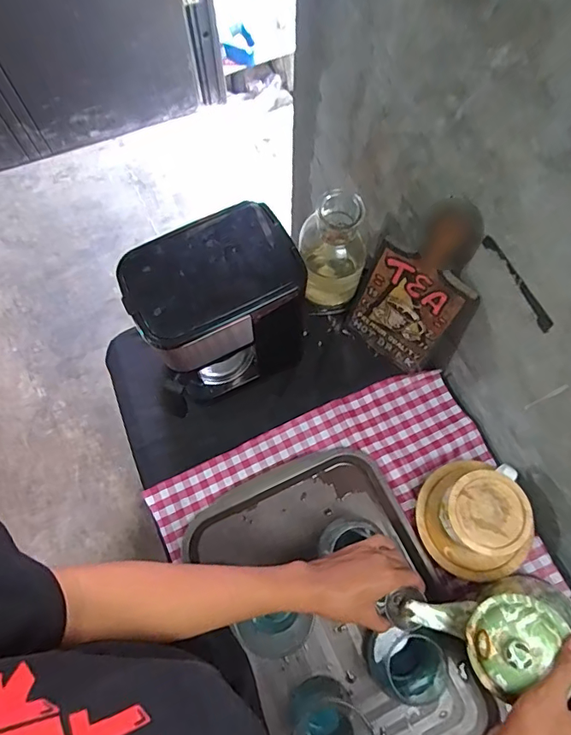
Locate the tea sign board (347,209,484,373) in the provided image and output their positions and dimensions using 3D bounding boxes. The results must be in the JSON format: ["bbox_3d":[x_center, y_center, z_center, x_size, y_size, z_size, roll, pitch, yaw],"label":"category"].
[{"bbox_3d":[0.182,-0.101,0.665,0.144,0.279,0.020,39,60,12],"label":"tea sign board"}]

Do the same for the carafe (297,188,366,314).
[{"bbox_3d":[0.072,-0.172,0.731,0.089,0.195,0.097,-7,70,-2],"label":"carafe"}]

